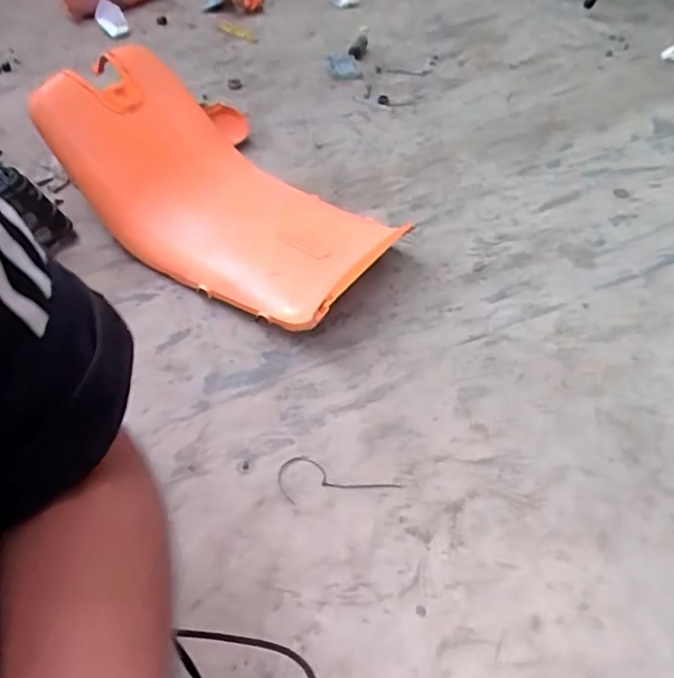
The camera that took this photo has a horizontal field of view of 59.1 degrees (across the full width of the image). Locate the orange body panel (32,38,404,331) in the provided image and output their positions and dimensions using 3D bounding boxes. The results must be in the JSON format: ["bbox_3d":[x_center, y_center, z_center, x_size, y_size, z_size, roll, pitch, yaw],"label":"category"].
[{"bbox_3d":[-0.165,-0.240,0.898,0.317,0.194,0.501,-36,60,-26],"label":"orange body panel"}]

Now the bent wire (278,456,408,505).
[{"bbox_3d":[0.002,0.172,0.754,0.154,0.004,0.060,-7,51,-6],"label":"bent wire"}]

